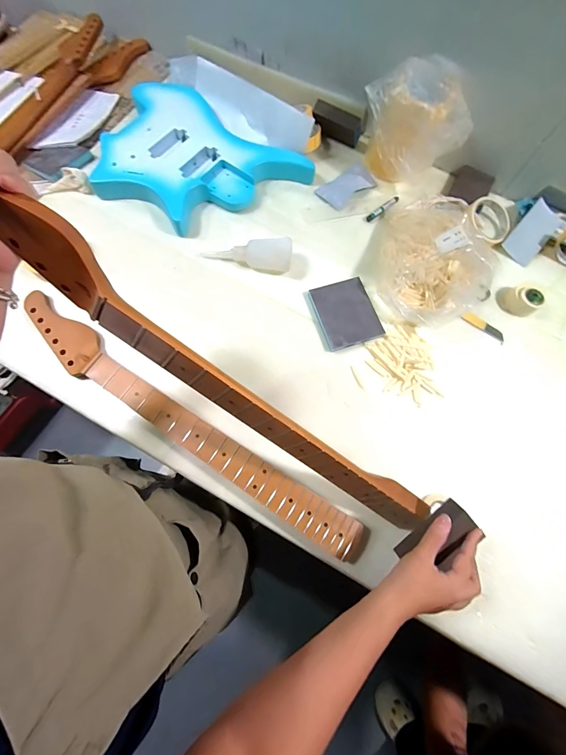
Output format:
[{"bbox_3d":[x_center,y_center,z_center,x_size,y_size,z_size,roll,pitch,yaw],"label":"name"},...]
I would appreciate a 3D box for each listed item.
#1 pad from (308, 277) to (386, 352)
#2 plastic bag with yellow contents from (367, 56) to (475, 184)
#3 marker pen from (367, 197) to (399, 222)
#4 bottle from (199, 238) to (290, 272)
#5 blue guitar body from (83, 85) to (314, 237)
[{"bbox_3d":[0.110,-0.113,0.566,0.099,0.007,0.120,-17,74,-6],"label":"pad"},{"bbox_3d":[0.230,-0.441,0.596,0.093,0.166,0.166,-42,78,-12],"label":"plastic bag with yellow contents"},{"bbox_3d":[0.200,-0.337,0.646,0.080,0.009,0.014,-38,78,-11],"label":"marker pen"},{"bbox_3d":[-0.066,-0.225,0.584,0.166,0.049,0.051,6,73,1],"label":"bottle"},{"bbox_3d":[-0.197,-0.424,0.645,0.403,0.046,0.308,39,76,10],"label":"blue guitar body"}]

